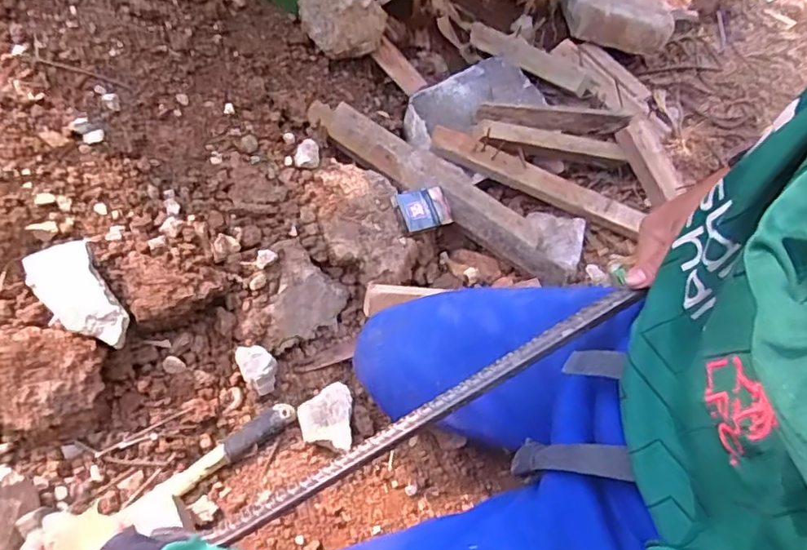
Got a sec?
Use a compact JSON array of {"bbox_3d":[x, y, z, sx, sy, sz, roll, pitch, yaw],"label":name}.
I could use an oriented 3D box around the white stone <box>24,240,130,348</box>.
[{"bbox_3d":[-0.348,0.020,0.635,0.132,0.023,0.066,46,67,7],"label":"white stone"}]

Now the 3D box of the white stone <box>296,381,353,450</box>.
[{"bbox_3d":[-0.095,0.172,0.714,0.064,0.015,0.083,-2,58,-2],"label":"white stone"}]

